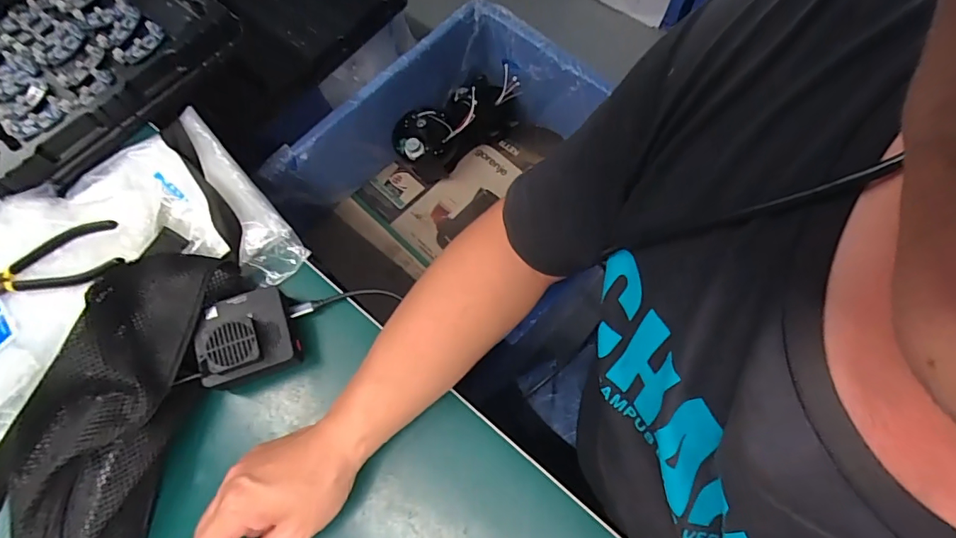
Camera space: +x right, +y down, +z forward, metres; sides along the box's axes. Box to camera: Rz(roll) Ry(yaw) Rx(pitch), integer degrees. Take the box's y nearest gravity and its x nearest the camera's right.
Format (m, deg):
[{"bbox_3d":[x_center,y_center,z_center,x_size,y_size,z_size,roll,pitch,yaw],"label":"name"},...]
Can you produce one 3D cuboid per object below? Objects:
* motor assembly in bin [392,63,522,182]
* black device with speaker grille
[{"bbox_3d":[-0.042,-0.269,0.870,0.221,0.110,0.102,-38,73,-10],"label":"motor assembly in bin"},{"bbox_3d":[-0.206,0.062,0.435,0.074,0.050,0.076,-19,71,-4],"label":"black device with speaker grille"}]

